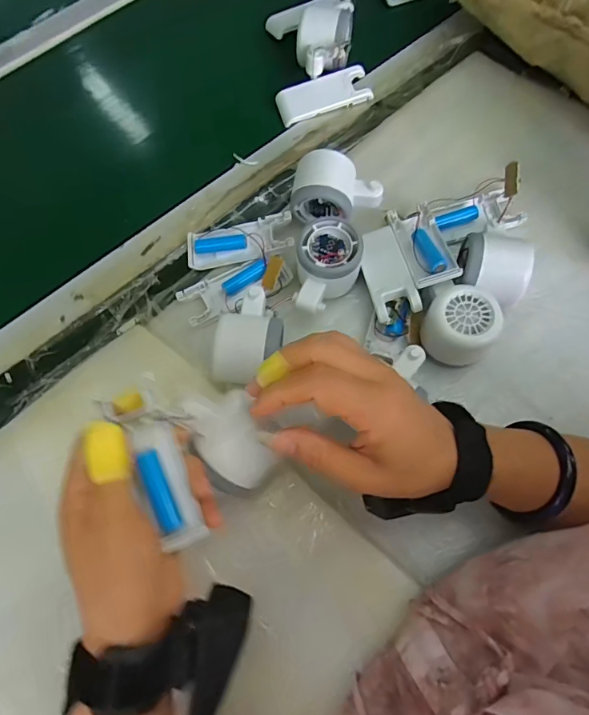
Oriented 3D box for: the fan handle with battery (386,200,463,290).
[{"bbox_3d":[0.115,-0.105,0.412,0.038,0.015,0.097,-11,55,-2],"label":"fan handle with battery"}]

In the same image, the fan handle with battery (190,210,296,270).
[{"bbox_3d":[-0.054,-0.114,0.441,0.102,0.027,0.039,-4,71,0],"label":"fan handle with battery"}]

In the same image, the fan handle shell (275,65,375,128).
[{"bbox_3d":[0.033,-0.293,0.502,0.102,0.014,0.039,-19,71,-5],"label":"fan handle shell"}]

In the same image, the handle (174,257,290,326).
[{"bbox_3d":[-0.054,-0.067,0.422,0.103,0.021,0.045,-23,72,-7],"label":"handle"}]

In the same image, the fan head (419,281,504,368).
[{"bbox_3d":[0.140,-0.028,0.391,0.062,0.049,0.061,25,73,10],"label":"fan head"}]

